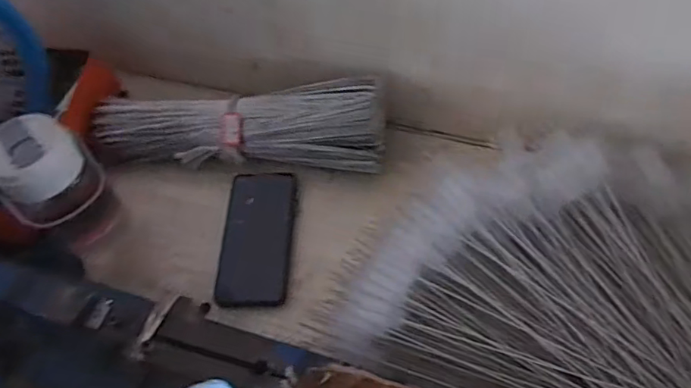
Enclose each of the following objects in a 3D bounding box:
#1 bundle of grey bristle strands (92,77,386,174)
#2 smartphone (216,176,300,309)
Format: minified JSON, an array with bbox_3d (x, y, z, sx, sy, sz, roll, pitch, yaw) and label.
[{"bbox_3d":[-0.133,-0.068,0.633,0.355,0.086,0.077,-2,56,4],"label":"bundle of grey bristle strands"},{"bbox_3d":[-0.100,0.047,0.603,0.077,0.015,0.168,0,57,5],"label":"smartphone"}]

